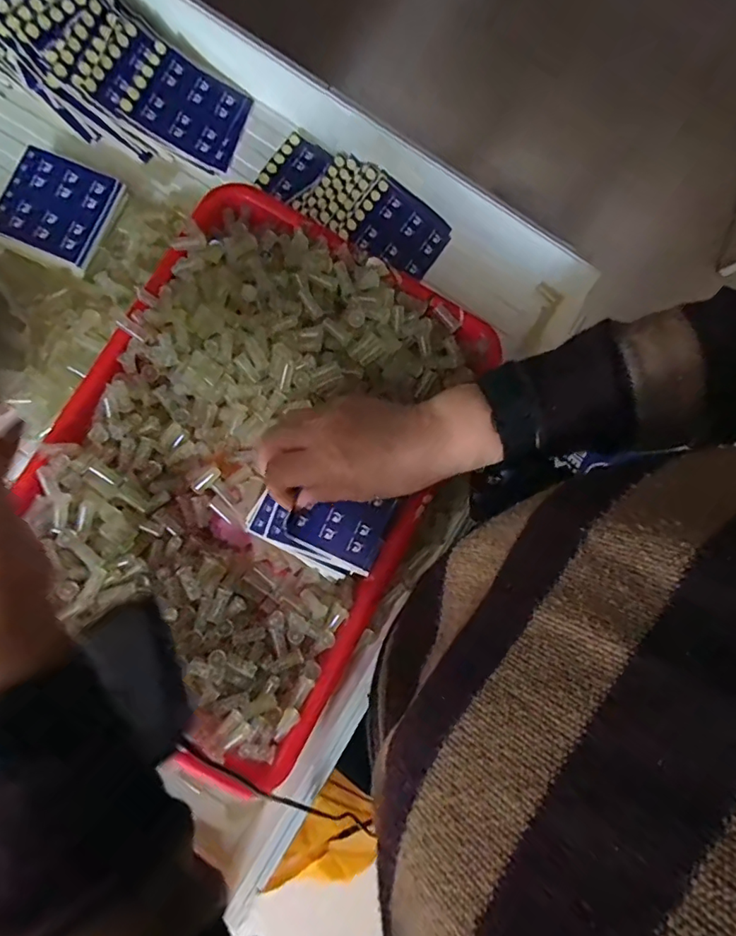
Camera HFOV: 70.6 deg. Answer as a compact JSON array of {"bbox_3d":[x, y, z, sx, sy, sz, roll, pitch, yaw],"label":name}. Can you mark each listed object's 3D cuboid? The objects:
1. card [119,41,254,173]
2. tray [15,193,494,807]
[{"bbox_3d":[-0.153,-0.312,0.447,0.091,0.005,0.080,24,77,-16],"label":"card"},{"bbox_3d":[-0.086,0.000,0.385,0.256,0.060,0.375,28,81,4],"label":"tray"}]

